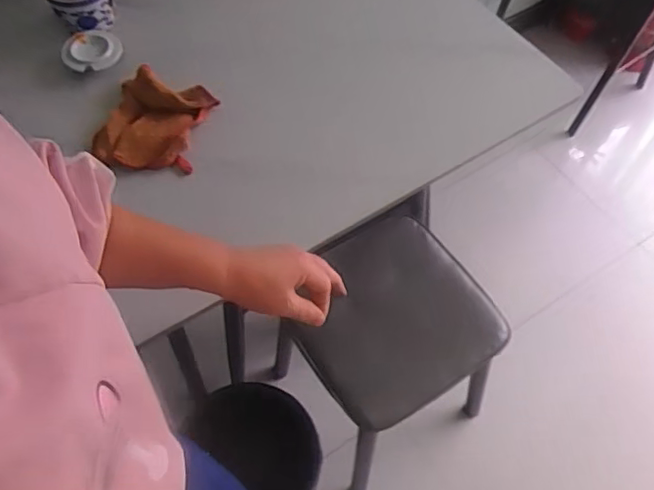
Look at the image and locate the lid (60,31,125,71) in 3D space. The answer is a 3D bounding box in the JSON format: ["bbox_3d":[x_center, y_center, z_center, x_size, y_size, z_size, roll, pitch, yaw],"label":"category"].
[{"bbox_3d":[-0.337,-0.281,0.853,0.080,0.026,0.068,-4,60,-2],"label":"lid"}]

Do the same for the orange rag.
[{"bbox_3d":[-0.225,-0.167,0.783,0.128,0.025,0.162,12,60,8],"label":"orange rag"}]

